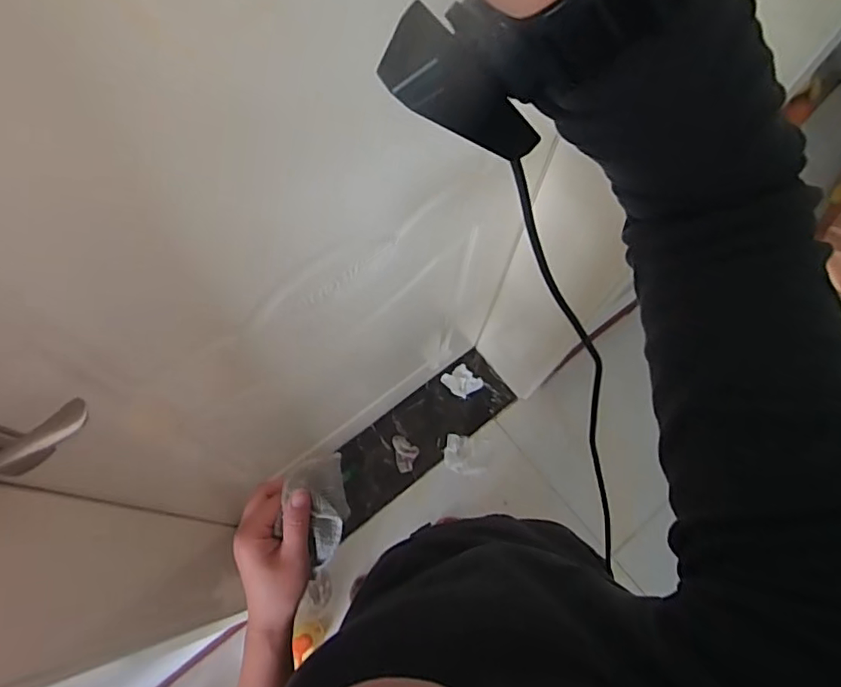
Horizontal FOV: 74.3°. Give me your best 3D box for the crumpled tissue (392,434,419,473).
[{"bbox_3d":[-0.038,0.296,1.504,0.063,0.027,0.102,-10,70,-7],"label":"crumpled tissue"}]

